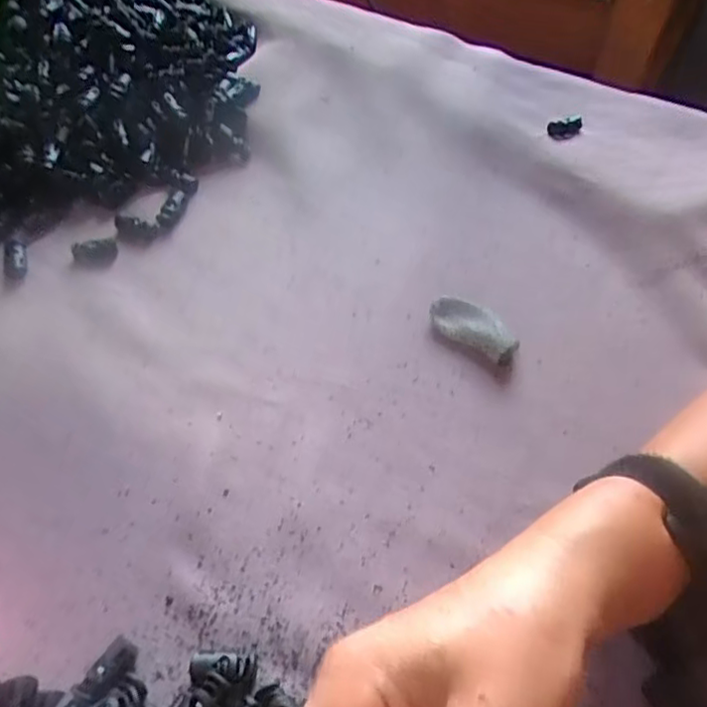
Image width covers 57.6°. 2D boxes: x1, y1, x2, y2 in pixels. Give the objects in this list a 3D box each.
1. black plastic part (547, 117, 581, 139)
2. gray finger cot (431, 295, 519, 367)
[{"bbox_3d":[0.164,-0.173,0.499,0.031,0.011,0.015,-23,58,-16],"label":"black plastic part"},{"bbox_3d":[0.073,-0.015,0.387,0.056,0.012,0.025,32,60,20],"label":"gray finger cot"}]

